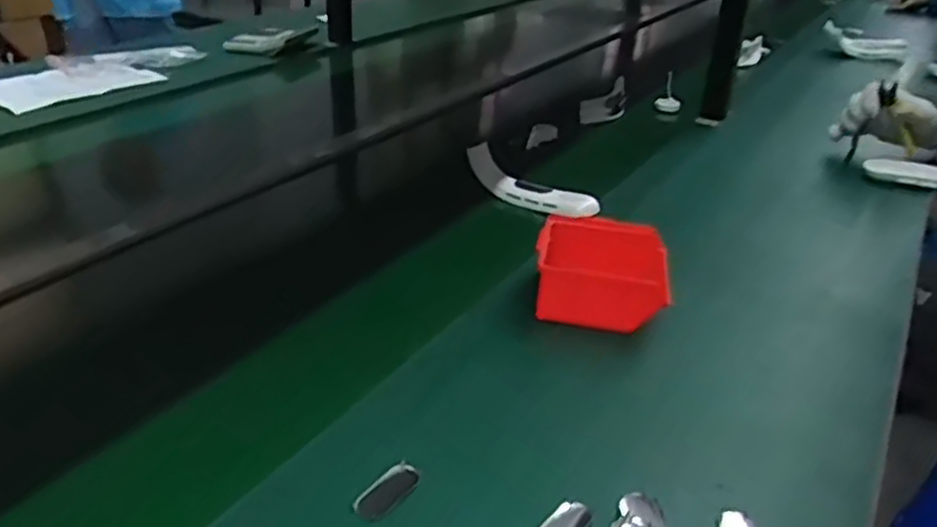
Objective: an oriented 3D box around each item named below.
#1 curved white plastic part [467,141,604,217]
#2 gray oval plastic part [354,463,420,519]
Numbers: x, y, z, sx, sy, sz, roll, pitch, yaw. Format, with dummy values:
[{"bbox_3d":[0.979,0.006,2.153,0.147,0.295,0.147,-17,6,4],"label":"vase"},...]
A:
[{"bbox_3d":[0.087,-0.114,1.029,0.201,0.066,0.035,21,33,30],"label":"curved white plastic part"},{"bbox_3d":[-0.060,0.169,0.554,0.058,0.023,0.006,-27,-1,-41],"label":"gray oval plastic part"}]

